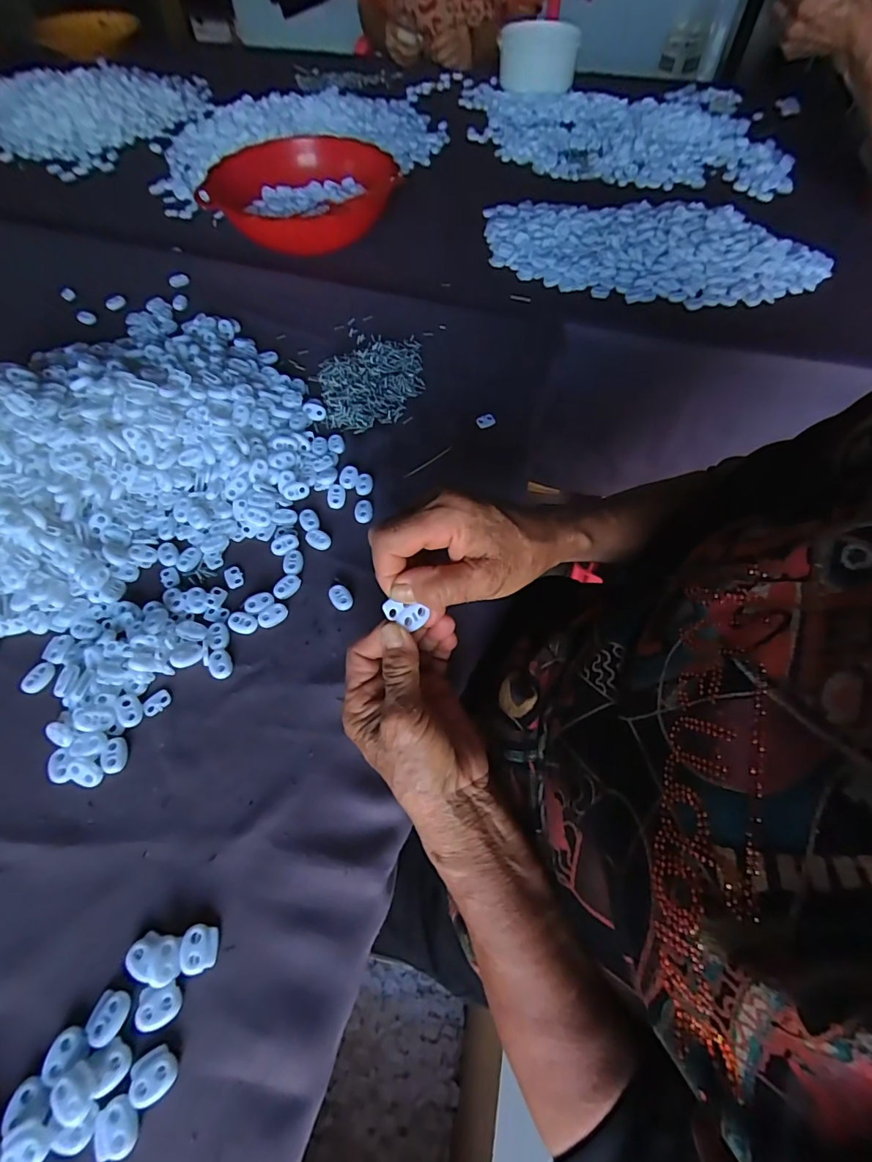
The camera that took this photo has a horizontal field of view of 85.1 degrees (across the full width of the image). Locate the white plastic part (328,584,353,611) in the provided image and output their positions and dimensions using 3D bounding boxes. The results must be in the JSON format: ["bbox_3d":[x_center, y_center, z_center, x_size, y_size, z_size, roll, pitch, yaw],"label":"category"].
[{"bbox_3d":[-0.074,0.012,0.370,0.015,0.006,0.023,-32,64,-16],"label":"white plastic part"}]

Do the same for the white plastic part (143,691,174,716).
[{"bbox_3d":[-0.194,0.084,0.330,0.013,0.004,0.020,34,66,19],"label":"white plastic part"}]

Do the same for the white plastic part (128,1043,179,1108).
[{"bbox_3d":[-0.141,0.246,0.235,0.021,0.004,0.019,-30,64,-15],"label":"white plastic part"}]

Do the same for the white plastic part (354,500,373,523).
[{"bbox_3d":[-0.062,-0.061,0.407,0.016,0.004,0.022,-6,60,-2],"label":"white plastic part"}]

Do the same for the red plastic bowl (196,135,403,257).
[{"bbox_3d":[-0.178,-0.496,0.621,0.211,0.064,0.198,-1,60,1],"label":"red plastic bowl"}]

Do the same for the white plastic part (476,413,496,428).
[{"bbox_3d":[0.050,-0.158,0.468,0.017,0.007,0.012,-22,62,-11],"label":"white plastic part"}]

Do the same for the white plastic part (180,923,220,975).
[{"bbox_3d":[-0.130,0.202,0.261,0.017,0.006,0.022,-8,60,-3],"label":"white plastic part"}]

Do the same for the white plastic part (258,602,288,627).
[{"bbox_3d":[-0.124,0.026,0.361,0.023,0.004,0.014,-35,65,-17],"label":"white plastic part"}]

